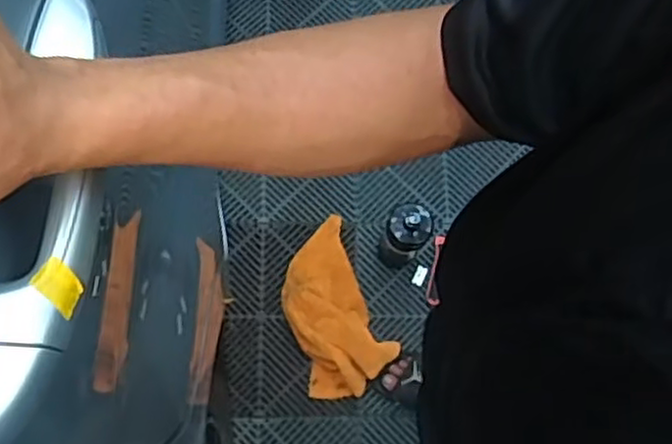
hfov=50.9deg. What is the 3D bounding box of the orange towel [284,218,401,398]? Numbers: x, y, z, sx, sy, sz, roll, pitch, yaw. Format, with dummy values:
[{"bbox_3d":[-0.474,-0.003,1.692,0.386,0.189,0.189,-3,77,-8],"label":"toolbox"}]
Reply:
[{"bbox_3d":[-0.013,0.188,1.432,0.192,0.063,0.327,-25,77,-8],"label":"orange towel"}]

